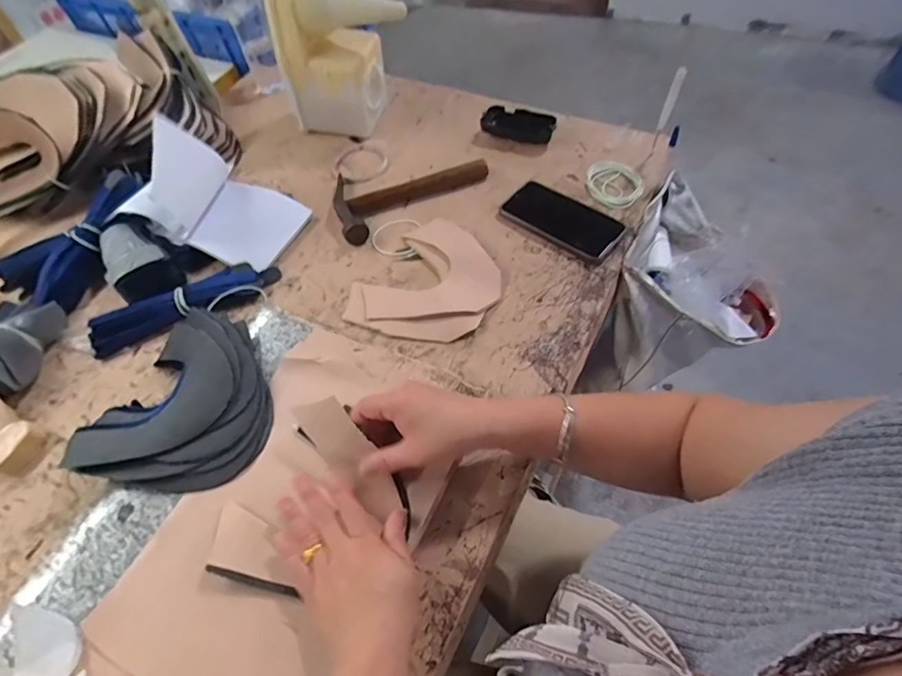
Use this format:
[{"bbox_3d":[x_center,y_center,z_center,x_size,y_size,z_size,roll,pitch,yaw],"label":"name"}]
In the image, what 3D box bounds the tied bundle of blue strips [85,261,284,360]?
[{"bbox_3d":[-0.325,-0.041,0.602,0.224,0.031,0.048,-25,59,-12],"label":"tied bundle of blue strips"}]

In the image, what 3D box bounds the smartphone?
[{"bbox_3d":[0.144,-0.156,0.636,0.156,0.011,0.082,38,67,25],"label":"smartphone"}]

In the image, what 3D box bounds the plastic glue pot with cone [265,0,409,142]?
[{"bbox_3d":[-0.157,-0.412,0.726,0.188,0.202,0.090,-8,57,-1],"label":"plastic glue pot with cone"}]

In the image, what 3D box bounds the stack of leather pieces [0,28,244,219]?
[{"bbox_3d":[-0.546,-0.312,0.729,0.380,0.136,0.194,-26,59,-12],"label":"stack of leather pieces"}]

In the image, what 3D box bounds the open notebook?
[{"bbox_3d":[-0.297,-0.184,0.624,0.167,0.144,0.144,27,63,20],"label":"open notebook"}]

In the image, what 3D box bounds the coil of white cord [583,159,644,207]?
[{"bbox_3d":[0.225,-0.217,0.679,0.075,0.006,0.095,-3,57,2],"label":"coil of white cord"}]

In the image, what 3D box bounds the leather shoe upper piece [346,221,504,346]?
[{"bbox_3d":[-0.025,-0.065,0.602,0.154,0.011,0.179,34,65,23],"label":"leather shoe upper piece"}]

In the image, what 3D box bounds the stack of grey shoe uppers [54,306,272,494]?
[{"bbox_3d":[-0.264,0.057,0.501,0.170,0.025,0.190,10,58,11],"label":"stack of grey shoe uppers"}]

